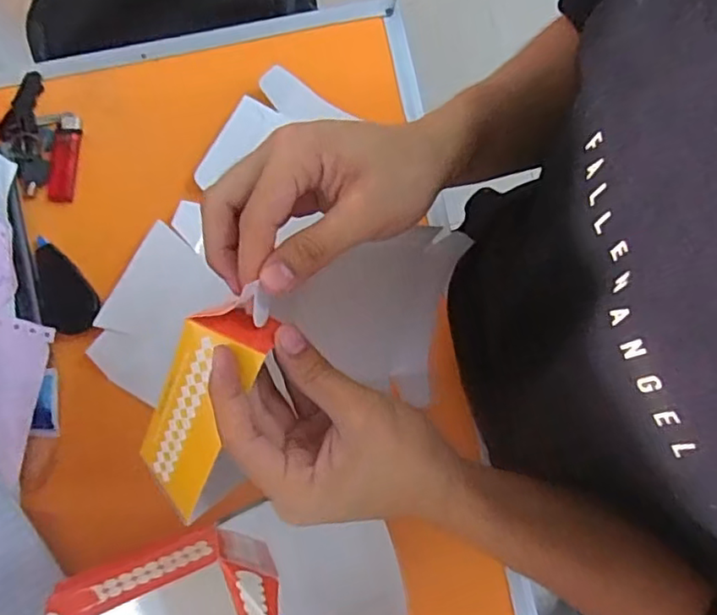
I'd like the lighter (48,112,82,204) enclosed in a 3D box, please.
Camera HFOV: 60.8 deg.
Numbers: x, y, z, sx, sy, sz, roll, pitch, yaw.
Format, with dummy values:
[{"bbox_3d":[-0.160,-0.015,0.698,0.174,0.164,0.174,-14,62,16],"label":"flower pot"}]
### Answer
[{"bbox_3d":[-0.272,-0.139,0.567,0.021,0.009,0.082,9,93,4],"label":"lighter"}]

